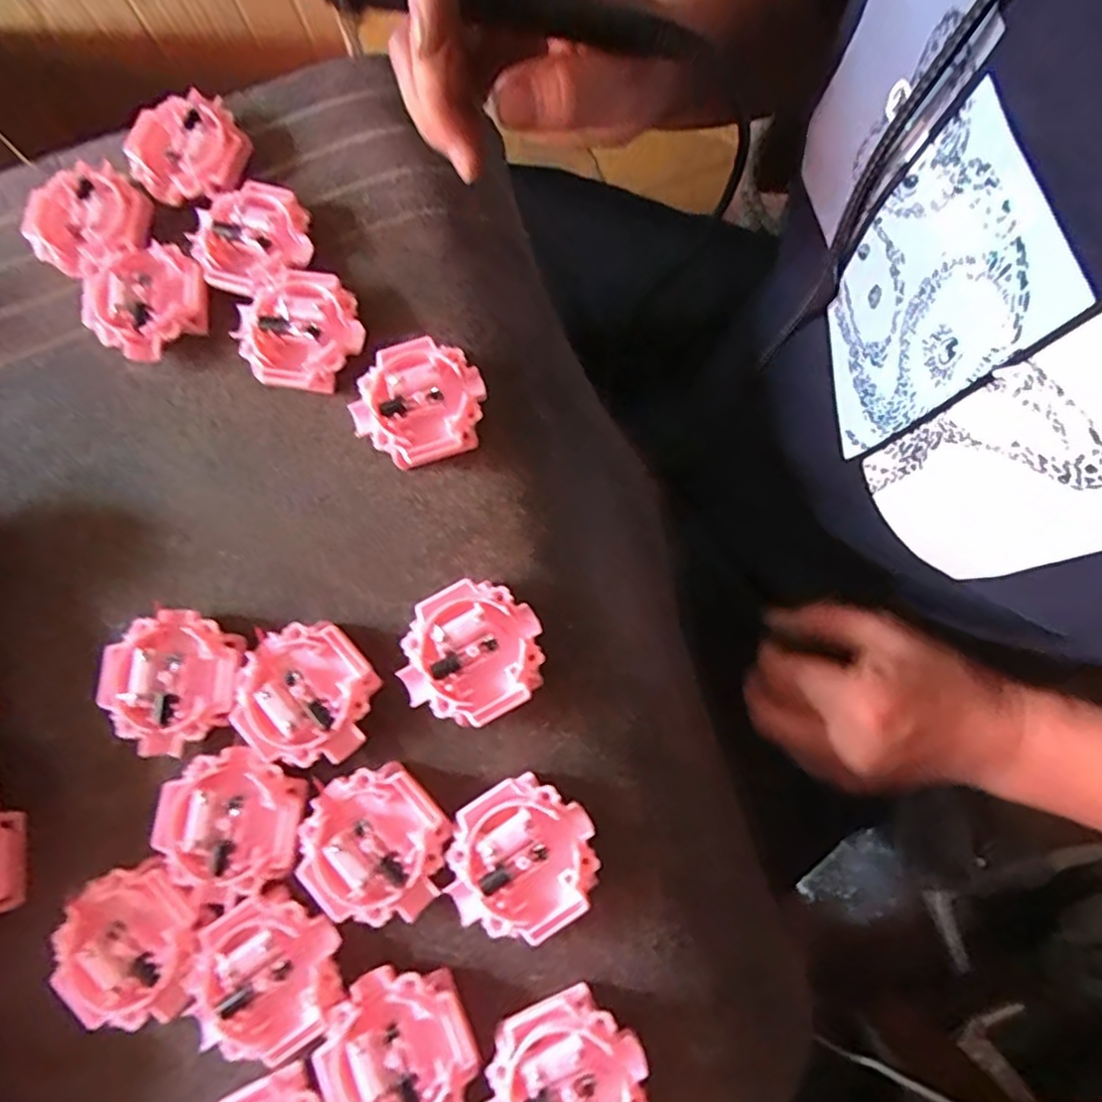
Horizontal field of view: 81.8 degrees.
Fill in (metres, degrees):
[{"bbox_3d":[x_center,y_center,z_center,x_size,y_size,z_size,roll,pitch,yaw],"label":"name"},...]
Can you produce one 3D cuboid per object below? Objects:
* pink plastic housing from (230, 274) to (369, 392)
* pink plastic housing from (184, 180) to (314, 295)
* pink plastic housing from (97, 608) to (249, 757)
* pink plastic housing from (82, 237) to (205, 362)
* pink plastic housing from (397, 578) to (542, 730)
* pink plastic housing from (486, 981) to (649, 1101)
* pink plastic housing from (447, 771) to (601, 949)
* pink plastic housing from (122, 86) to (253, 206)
[{"bbox_3d":[-0.110,-0.096,0.282,0.052,0.015,0.052,-1,79,3],"label":"pink plastic housing"},{"bbox_3d":[-0.136,-0.143,0.292,0.052,0.014,0.051,-1,79,3],"label":"pink plastic housing"},{"bbox_3d":[-0.150,0.053,0.255,0.053,0.015,0.053,-1,79,3],"label":"pink plastic housing"},{"bbox_3d":[-0.184,-0.114,0.291,0.052,0.016,0.051,-36,79,-4],"label":"pink plastic housing"},{"bbox_3d":[-0.031,0.040,0.250,0.055,0.016,0.052,-30,79,-3],"label":"pink plastic housing"},{"bbox_3d":[0.005,0.184,0.220,0.055,0.014,0.051,-26,79,-2],"label":"pink plastic housing"},{"bbox_3d":[-0.011,0.113,0.236,0.054,0.017,0.052,-1,79,3],"label":"pink plastic housing"},{"bbox_3d":[-0.172,-0.189,0.302,0.052,0.016,0.047,-36,79,-4],"label":"pink plastic housing"}]

